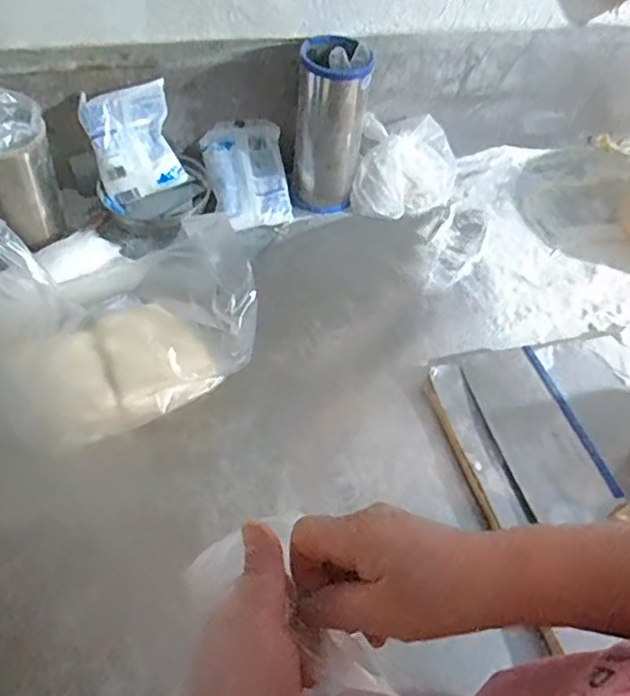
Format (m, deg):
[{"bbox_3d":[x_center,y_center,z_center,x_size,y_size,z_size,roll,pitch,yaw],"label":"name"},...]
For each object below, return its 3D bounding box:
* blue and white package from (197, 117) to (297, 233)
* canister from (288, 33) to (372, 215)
[{"bbox_3d":[-0.089,-0.235,0.846,0.104,0.028,0.144,-13,81,-12],"label":"blue and white package"},{"bbox_3d":[0.019,-0.283,0.819,0.098,0.207,0.084,1,51,-5],"label":"canister"}]

